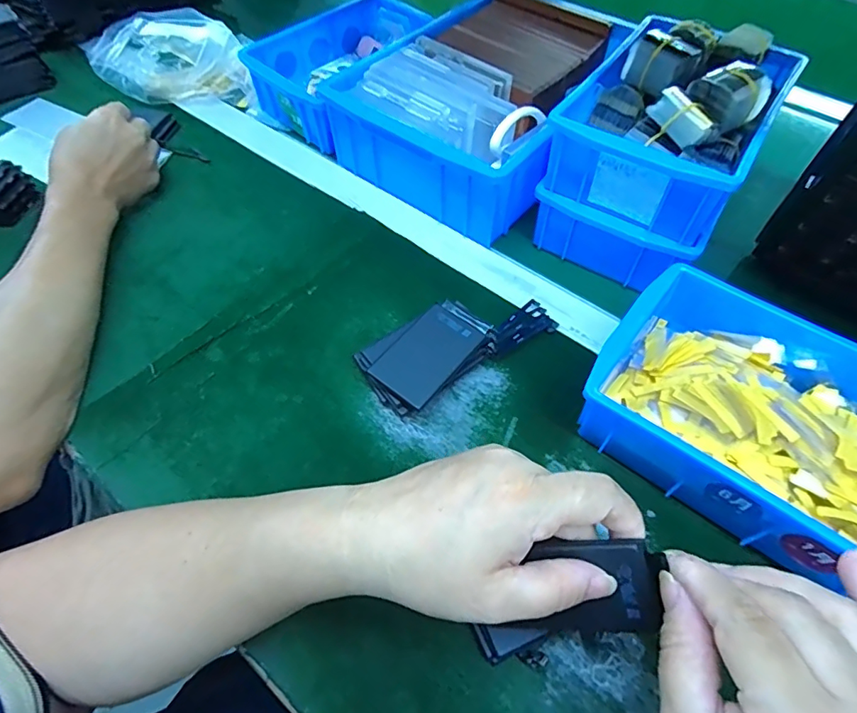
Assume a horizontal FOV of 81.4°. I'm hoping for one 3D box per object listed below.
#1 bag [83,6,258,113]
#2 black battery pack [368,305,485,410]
[{"bbox_3d":[-0.283,-0.328,0.552,0.165,0.057,0.103,28,60,17],"label":"bag"},{"bbox_3d":[0.000,-0.002,0.349,0.046,0.005,0.075,35,64,17],"label":"black battery pack"}]

